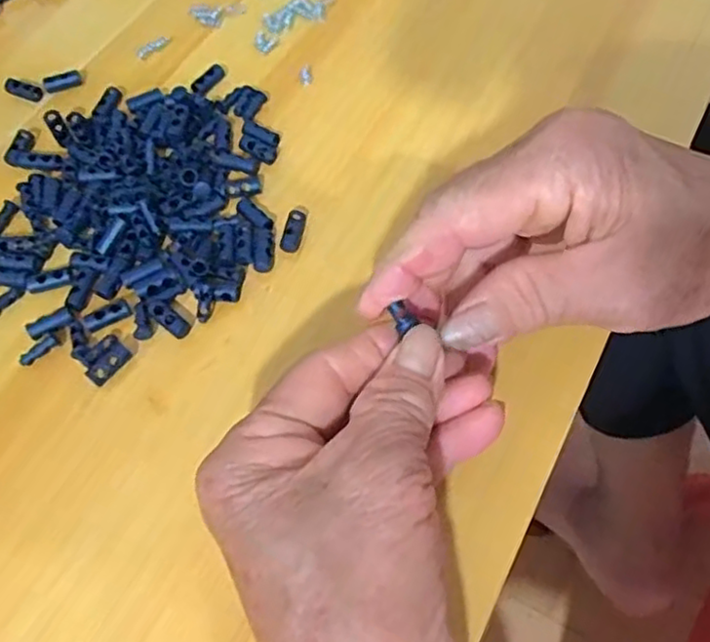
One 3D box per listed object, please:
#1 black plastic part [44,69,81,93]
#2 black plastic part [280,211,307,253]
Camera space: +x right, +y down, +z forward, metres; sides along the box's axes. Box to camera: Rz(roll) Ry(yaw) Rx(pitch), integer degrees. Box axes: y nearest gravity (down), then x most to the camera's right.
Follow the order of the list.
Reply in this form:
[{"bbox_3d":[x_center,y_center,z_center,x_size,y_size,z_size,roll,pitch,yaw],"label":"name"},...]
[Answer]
[{"bbox_3d":[-0.152,-0.125,0.349,0.019,0.005,0.007,-24,63,-10],"label":"black plastic part"},{"bbox_3d":[-0.027,-0.040,0.295,0.008,0.005,0.020,12,62,9],"label":"black plastic part"}]

